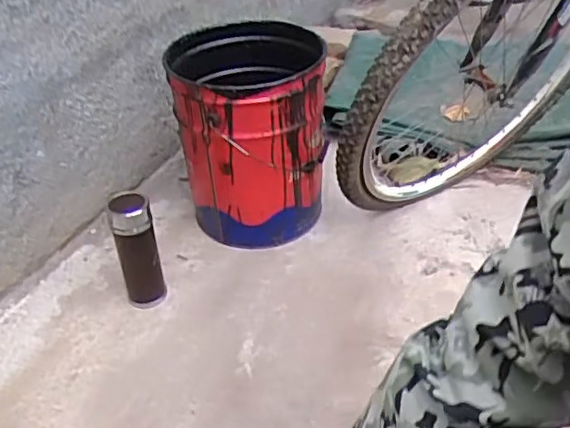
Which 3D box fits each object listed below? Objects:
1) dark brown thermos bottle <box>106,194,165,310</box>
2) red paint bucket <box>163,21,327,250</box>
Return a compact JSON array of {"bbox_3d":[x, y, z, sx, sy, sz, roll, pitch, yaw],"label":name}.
[{"bbox_3d":[-0.254,0.065,1.045,0.069,0.220,0.058,-17,41,-20],"label":"dark brown thermos bottle"},{"bbox_3d":[-0.068,-0.162,1.232,0.288,0.357,0.338,-7,38,-9],"label":"red paint bucket"}]

